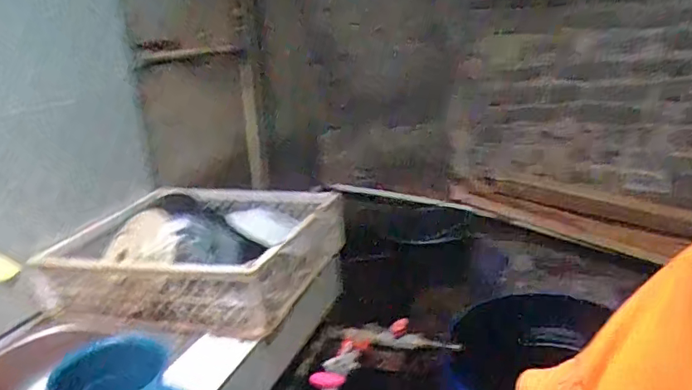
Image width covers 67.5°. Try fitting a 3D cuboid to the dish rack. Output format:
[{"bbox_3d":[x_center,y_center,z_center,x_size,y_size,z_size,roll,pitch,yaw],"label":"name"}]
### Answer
[{"bbox_3d":[-0.320,0.109,1.112,0.525,0.162,0.397,1,19,18],"label":"dish rack"}]

